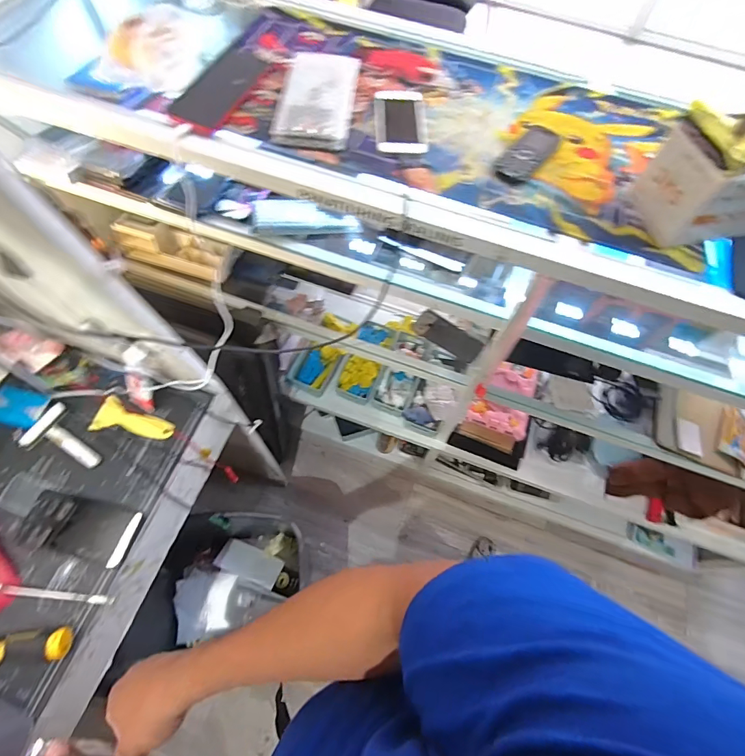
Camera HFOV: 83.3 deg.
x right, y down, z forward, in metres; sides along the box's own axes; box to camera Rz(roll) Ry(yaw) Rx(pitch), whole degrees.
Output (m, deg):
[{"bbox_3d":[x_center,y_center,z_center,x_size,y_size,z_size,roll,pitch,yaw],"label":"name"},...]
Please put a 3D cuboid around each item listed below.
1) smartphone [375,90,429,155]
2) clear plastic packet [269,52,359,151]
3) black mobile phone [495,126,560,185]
[{"bbox_3d":[0.038,-0.339,0.552,0.067,0.009,0.116,0,65,-2],"label":"smartphone"},{"bbox_3d":[-0.072,-0.370,0.555,0.096,0.014,0.177,7,65,1],"label":"clear plastic packet"},{"bbox_3d":[0.203,-0.290,0.540,0.045,0.012,0.117,33,68,12],"label":"black mobile phone"}]

